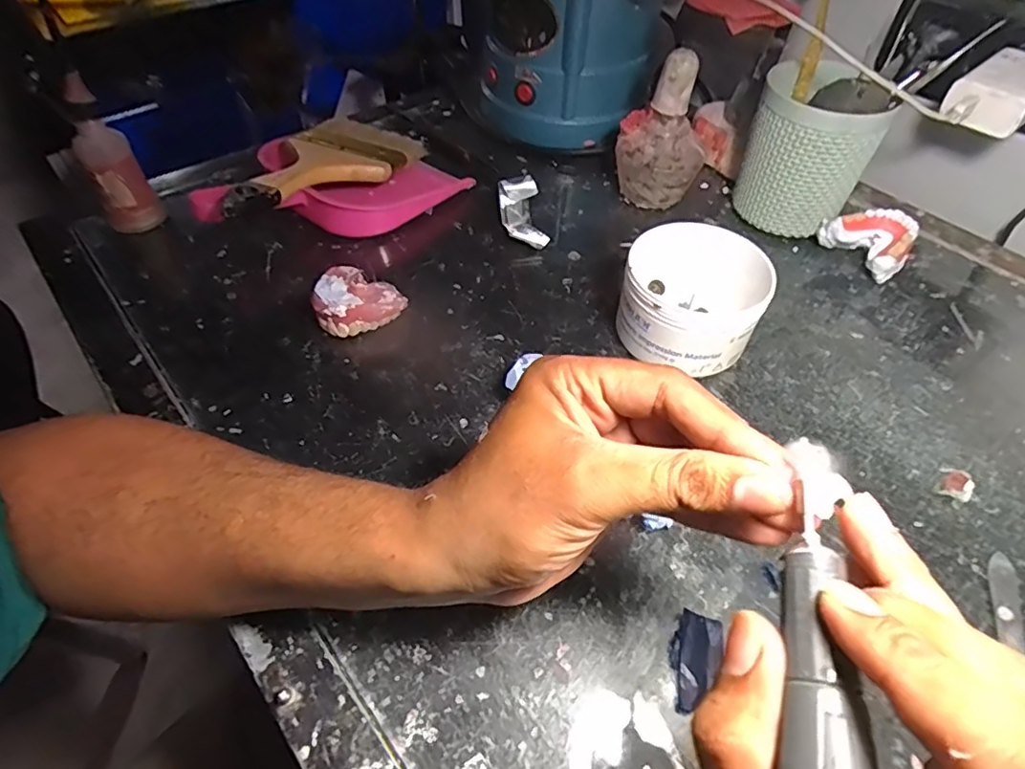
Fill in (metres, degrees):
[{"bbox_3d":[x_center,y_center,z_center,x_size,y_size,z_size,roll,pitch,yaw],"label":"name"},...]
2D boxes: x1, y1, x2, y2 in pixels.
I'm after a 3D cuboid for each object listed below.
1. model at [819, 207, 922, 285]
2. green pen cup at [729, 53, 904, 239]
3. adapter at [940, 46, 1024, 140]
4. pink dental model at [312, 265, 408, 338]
[{"bbox_3d":[0.289,-0.114,0.465,0.054,0.034,0.061,-25,55,-20],"label":"model"},{"bbox_3d":[0.238,-0.188,0.469,0.088,0.121,0.084,1,51,-1],"label":"green pen cup"},{"bbox_3d":[0.364,-0.216,0.427,0.090,0.033,0.052,-33,59,-25],"label":"adapter"},{"bbox_3d":[-0.113,-0.066,0.418,0.060,0.027,0.058,-20,54,-17],"label":"pink dental model"}]

